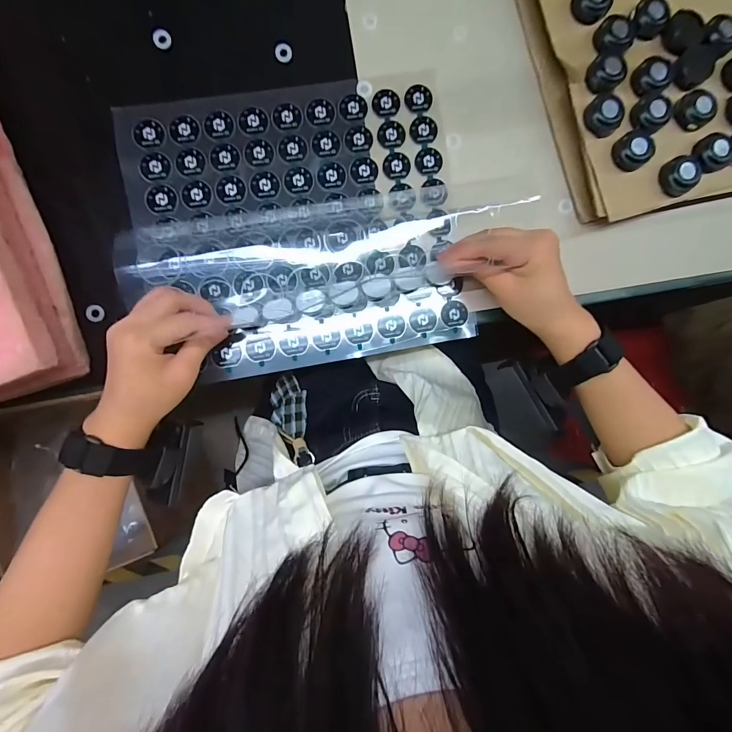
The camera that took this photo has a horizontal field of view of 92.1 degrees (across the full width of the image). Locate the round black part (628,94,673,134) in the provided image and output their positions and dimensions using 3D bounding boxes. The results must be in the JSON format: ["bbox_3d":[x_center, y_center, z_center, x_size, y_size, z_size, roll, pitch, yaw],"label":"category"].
[{"bbox_3d":[0.240,-0.215,0.296,0.028,0.011,0.030,0,91,-6],"label":"round black part"}]

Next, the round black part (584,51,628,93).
[{"bbox_3d":[0.199,-0.243,0.294,0.028,0.009,0.030,0,91,-6],"label":"round black part"}]

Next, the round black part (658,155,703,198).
[{"bbox_3d":[0.266,-0.162,0.298,0.031,0.017,0.029,0,91,-6],"label":"round black part"}]

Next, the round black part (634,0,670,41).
[{"bbox_3d":[0.239,-0.293,0.296,0.026,0.013,0.027,0,91,-6],"label":"round black part"}]

